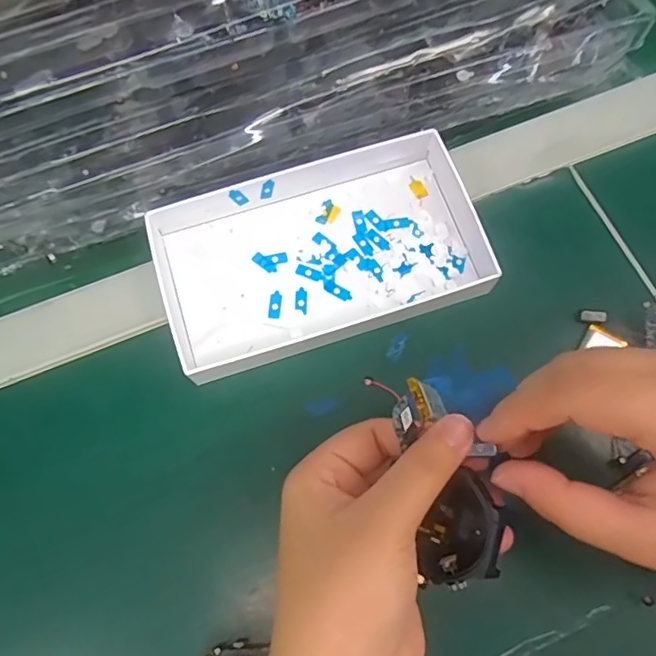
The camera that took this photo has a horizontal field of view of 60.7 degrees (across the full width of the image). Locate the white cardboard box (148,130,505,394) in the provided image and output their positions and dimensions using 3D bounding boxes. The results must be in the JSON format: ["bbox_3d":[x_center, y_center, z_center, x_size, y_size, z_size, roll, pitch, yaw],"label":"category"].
[{"bbox_3d":[-0.003,-0.046,0.318,0.178,0.026,0.104,-17,70,-5],"label":"white cardboard box"}]

